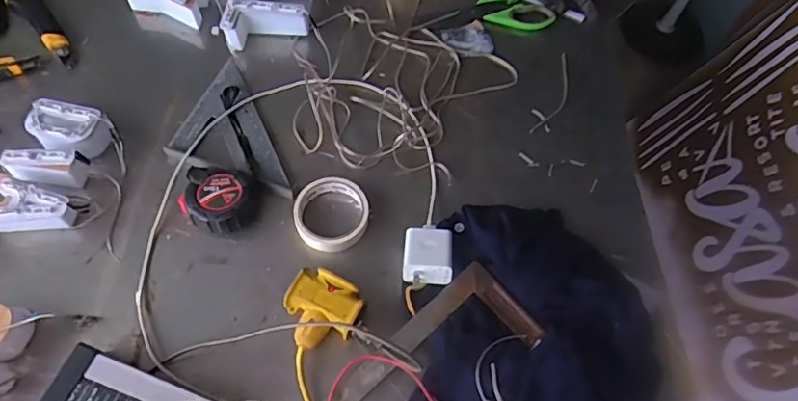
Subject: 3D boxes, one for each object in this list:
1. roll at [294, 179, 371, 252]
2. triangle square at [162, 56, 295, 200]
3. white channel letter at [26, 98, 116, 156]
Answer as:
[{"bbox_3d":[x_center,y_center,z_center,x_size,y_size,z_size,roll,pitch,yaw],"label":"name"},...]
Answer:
[{"bbox_3d":[-0.082,0.019,0.677,0.090,0.027,0.090,2,61,-3],"label":"roll"},{"bbox_3d":[-0.243,-0.089,0.732,0.127,0.018,0.239,-20,64,-15],"label":"triangle square"},{"bbox_3d":[-0.413,-0.081,0.692,0.096,0.050,0.069,15,61,4],"label":"white channel letter"}]

